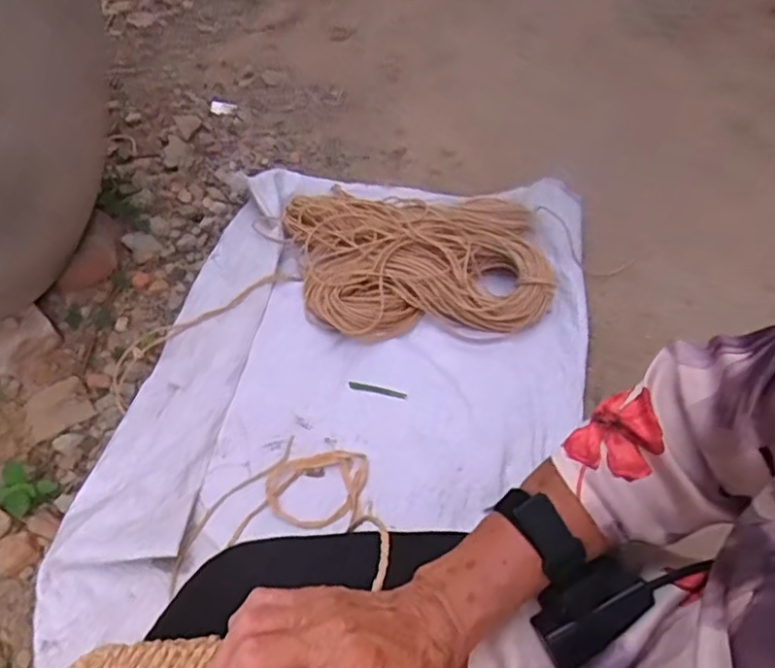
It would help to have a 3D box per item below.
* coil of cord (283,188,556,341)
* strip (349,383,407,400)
[{"bbox_3d":[0.052,-0.151,1.218,0.475,0.071,0.390,-2,48,-1],"label":"coil of cord"},{"bbox_3d":[-0.016,0.092,1.067,0.097,0.004,0.013,11,59,14],"label":"strip"}]

